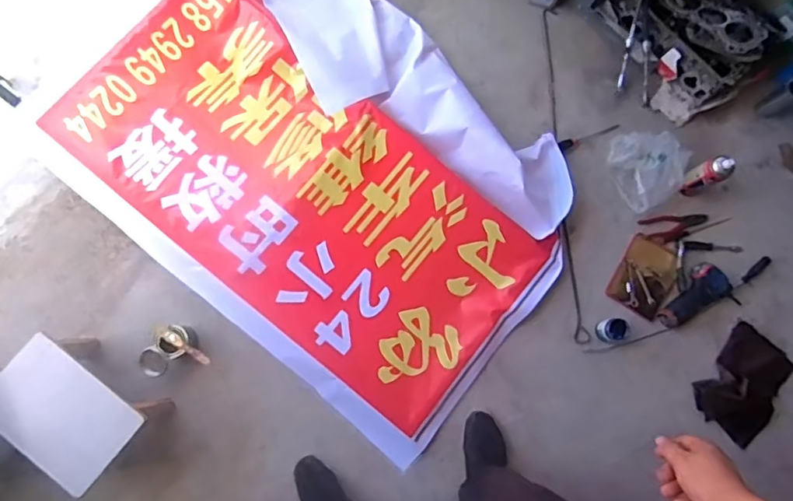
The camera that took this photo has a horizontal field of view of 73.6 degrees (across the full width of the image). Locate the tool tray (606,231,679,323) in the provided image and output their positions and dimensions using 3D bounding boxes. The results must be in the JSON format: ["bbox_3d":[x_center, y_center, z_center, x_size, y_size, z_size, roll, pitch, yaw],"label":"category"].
[{"bbox_3d":[0.668,0.071,1.415,0.145,0.034,0.202,30,80,3],"label":"tool tray"}]

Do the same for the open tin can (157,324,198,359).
[{"bbox_3d":[-0.526,0.220,1.278,0.068,0.082,0.073,-25,82,-7],"label":"open tin can"}]

